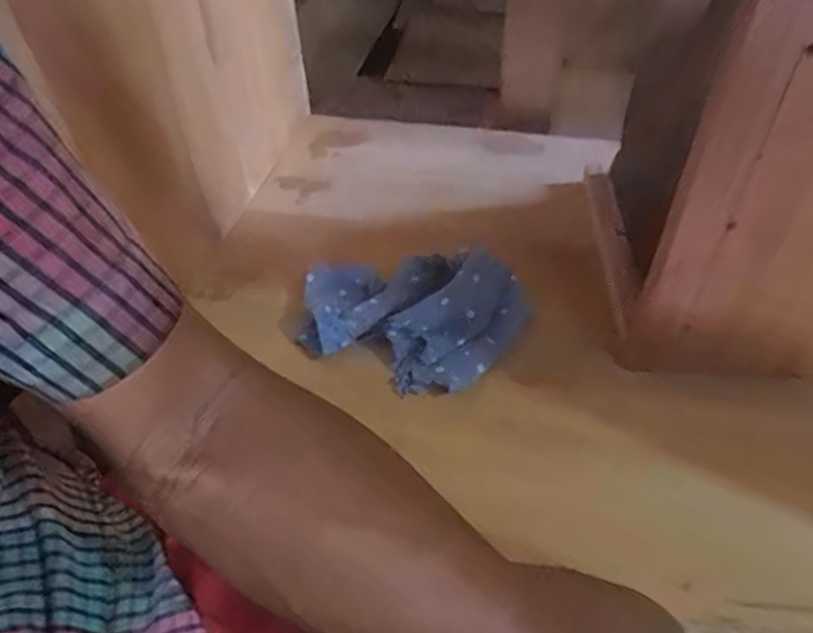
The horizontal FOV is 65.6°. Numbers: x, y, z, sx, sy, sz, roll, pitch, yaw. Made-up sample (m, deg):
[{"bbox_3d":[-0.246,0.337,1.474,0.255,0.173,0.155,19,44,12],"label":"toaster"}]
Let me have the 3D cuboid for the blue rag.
[{"bbox_3d":[-0.003,-0.008,0.527,0.185,0.055,0.131,12,48,14],"label":"blue rag"}]

